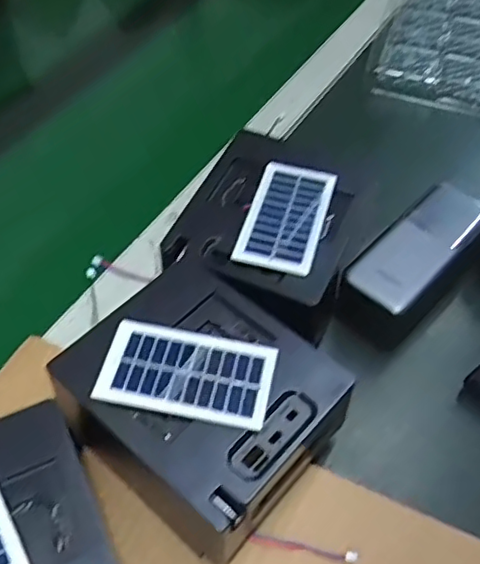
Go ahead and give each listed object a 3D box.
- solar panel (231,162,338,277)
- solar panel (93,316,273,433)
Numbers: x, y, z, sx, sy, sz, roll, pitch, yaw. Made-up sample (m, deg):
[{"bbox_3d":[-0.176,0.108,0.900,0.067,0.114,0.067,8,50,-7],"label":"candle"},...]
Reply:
[{"bbox_3d":[0.033,-0.047,0.438,0.054,0.008,0.097,13,55,11],"label":"solar panel"},{"bbox_3d":[-0.029,0.051,0.352,0.094,0.004,0.052,10,53,6],"label":"solar panel"}]

